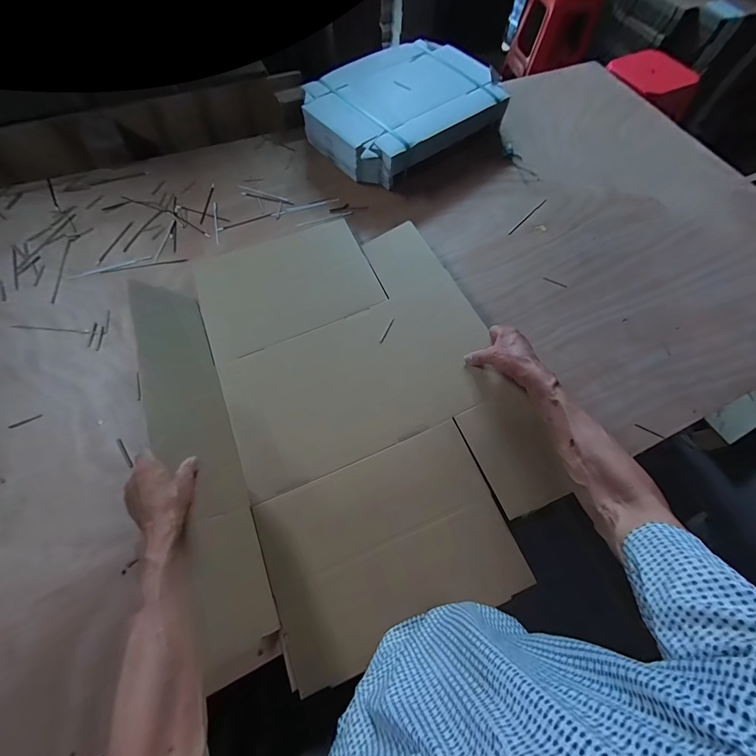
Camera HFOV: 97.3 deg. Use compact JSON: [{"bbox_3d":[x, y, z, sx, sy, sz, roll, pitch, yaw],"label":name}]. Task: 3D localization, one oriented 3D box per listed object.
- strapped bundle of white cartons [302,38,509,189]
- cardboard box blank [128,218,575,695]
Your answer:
[{"bbox_3d":[0.065,-0.762,0.957,0.500,0.129,0.365,-39,74,-17],"label":"strapped bundle of white cartons"},{"bbox_3d":[-0.092,0.020,0.630,0.600,0.109,0.810,-20,69,-11],"label":"cardboard box blank"}]

